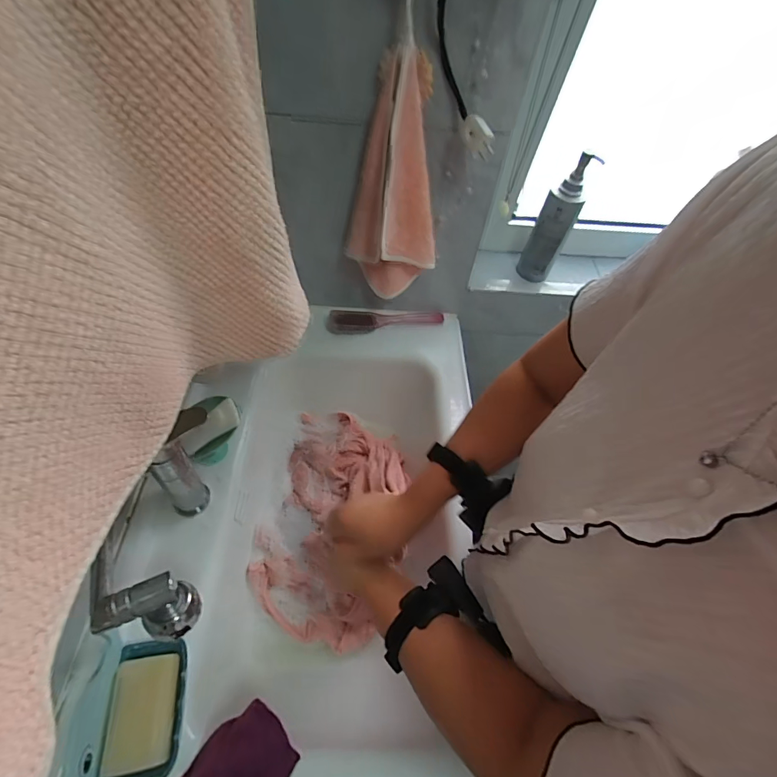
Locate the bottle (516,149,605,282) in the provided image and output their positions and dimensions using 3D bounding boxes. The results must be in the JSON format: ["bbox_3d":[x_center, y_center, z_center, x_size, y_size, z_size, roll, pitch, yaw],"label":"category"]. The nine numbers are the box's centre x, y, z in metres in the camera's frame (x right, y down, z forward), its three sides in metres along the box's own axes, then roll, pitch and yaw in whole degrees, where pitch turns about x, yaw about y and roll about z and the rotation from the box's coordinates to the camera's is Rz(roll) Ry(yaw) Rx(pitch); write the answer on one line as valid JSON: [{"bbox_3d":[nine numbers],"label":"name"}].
[{"bbox_3d":[0.297,-0.295,0.738,0.066,0.227,0.052,26,57,13],"label":"bottle"}]

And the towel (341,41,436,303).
[{"bbox_3d":[0.013,-0.280,0.608,0.134,0.333,0.098,-13,57,-14],"label":"towel"}]

